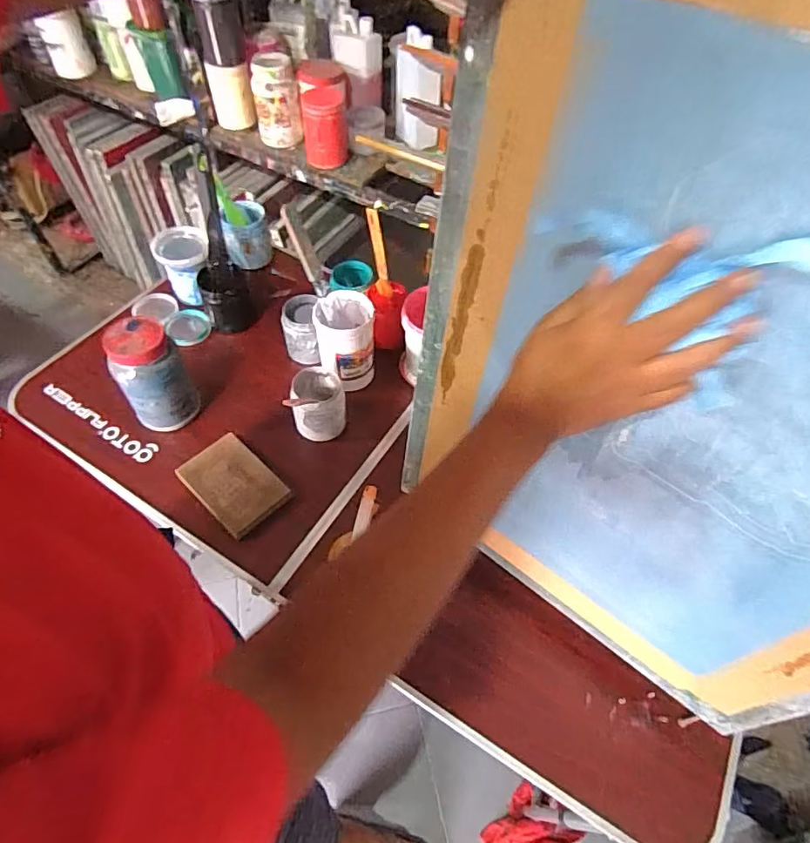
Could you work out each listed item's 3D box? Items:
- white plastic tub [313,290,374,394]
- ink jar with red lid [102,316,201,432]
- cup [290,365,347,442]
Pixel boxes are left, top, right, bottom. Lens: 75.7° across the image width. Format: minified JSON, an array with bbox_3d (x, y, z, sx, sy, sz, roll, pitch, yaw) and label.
[{"bbox_3d":[-0.100,-0.127,0.893,0.097,0.153,0.104,-5,56,-6],"label":"white plastic tub"},{"bbox_3d":[-0.386,-0.069,0.804,0.097,0.169,0.077,-23,60,-17],"label":"ink jar with red lid"},{"bbox_3d":[-0.141,-0.032,0.852,0.084,0.090,0.098,-8,56,-8],"label":"cup"}]

